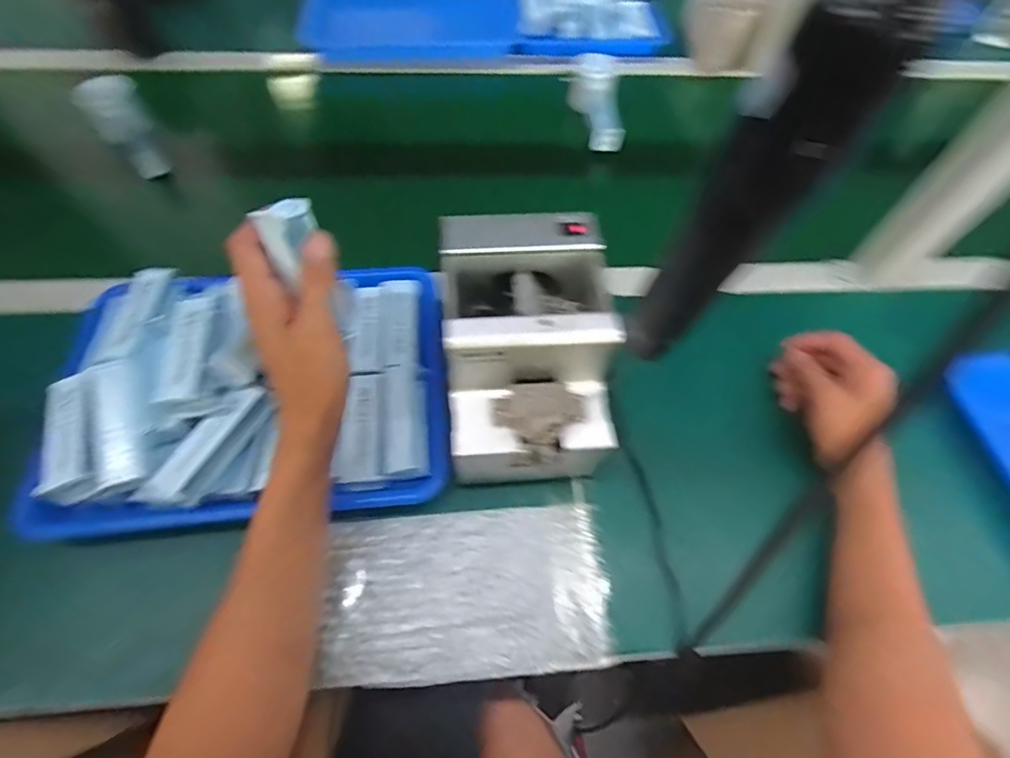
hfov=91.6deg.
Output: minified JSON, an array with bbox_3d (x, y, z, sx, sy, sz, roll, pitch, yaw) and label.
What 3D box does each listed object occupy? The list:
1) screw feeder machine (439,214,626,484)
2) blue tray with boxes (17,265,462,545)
[{"bbox_3d":[0.018,-0.019,0.404,0.125,0.134,0.175,-3,61,-4],"label":"screw feeder machine"},{"bbox_3d":[-0.224,-0.005,0.431,0.335,0.082,0.249,-5,61,-5],"label":"blue tray with boxes"}]

